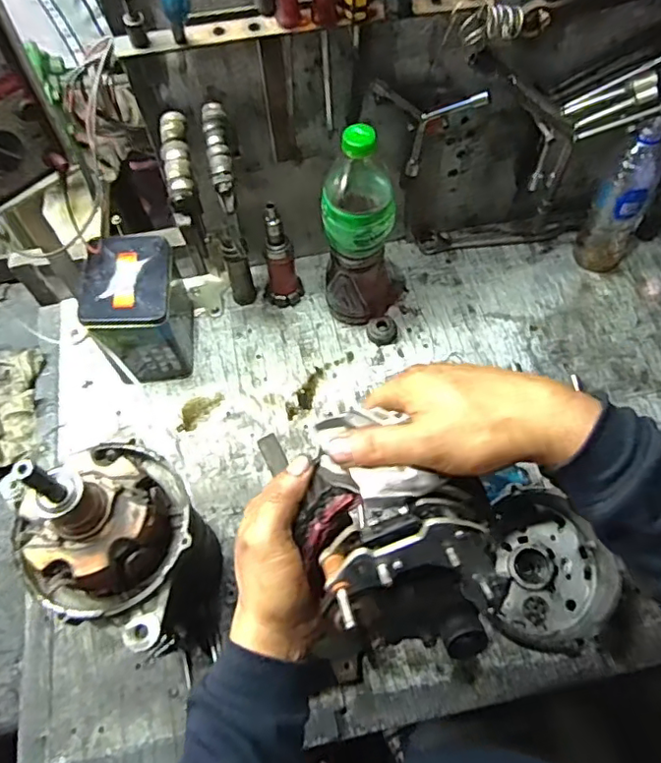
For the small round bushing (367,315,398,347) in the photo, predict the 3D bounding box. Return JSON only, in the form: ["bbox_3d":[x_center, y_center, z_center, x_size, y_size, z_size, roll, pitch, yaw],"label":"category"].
[{"bbox_3d":[0.067,-0.067,0.743,0.038,0.017,0.038,0,61,0],"label":"small round bushing"}]

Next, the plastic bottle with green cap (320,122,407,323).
[{"bbox_3d":[0.042,-0.167,0.651,0.092,0.267,0.078,7,61,4],"label":"plastic bottle with green cap"}]

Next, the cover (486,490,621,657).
[{"bbox_3d":[0.216,0.189,0.573,0.118,0.053,0.143,10,62,6],"label":"cover"}]

